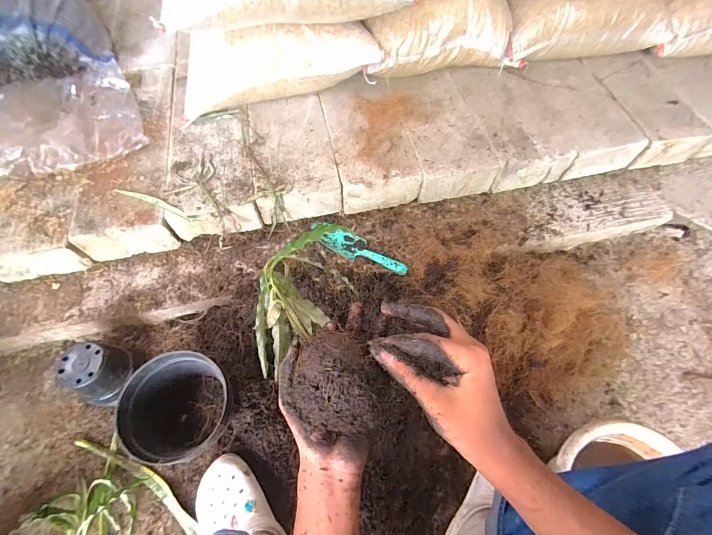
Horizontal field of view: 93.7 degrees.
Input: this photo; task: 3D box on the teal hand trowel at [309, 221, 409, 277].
[{"bbox_3d":[0.004,-0.049,0.816,0.261,0.024,0.067,24,63,12],"label":"teal hand trowel"}]

